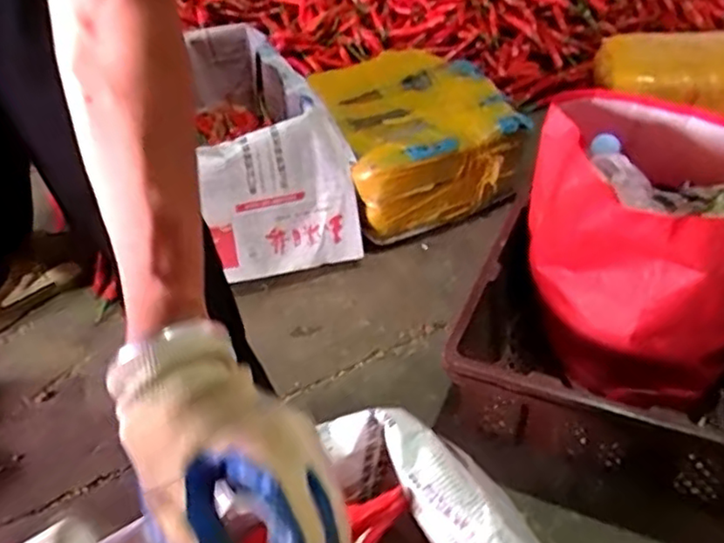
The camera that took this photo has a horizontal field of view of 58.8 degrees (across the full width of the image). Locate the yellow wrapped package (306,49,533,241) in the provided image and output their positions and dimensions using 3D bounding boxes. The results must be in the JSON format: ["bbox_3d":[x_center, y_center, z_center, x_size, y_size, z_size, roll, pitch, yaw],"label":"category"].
[{"bbox_3d":[0.088,-0.260,1.189,0.298,0.151,0.415,-14,40,-9],"label":"yellow wrapped package"}]

